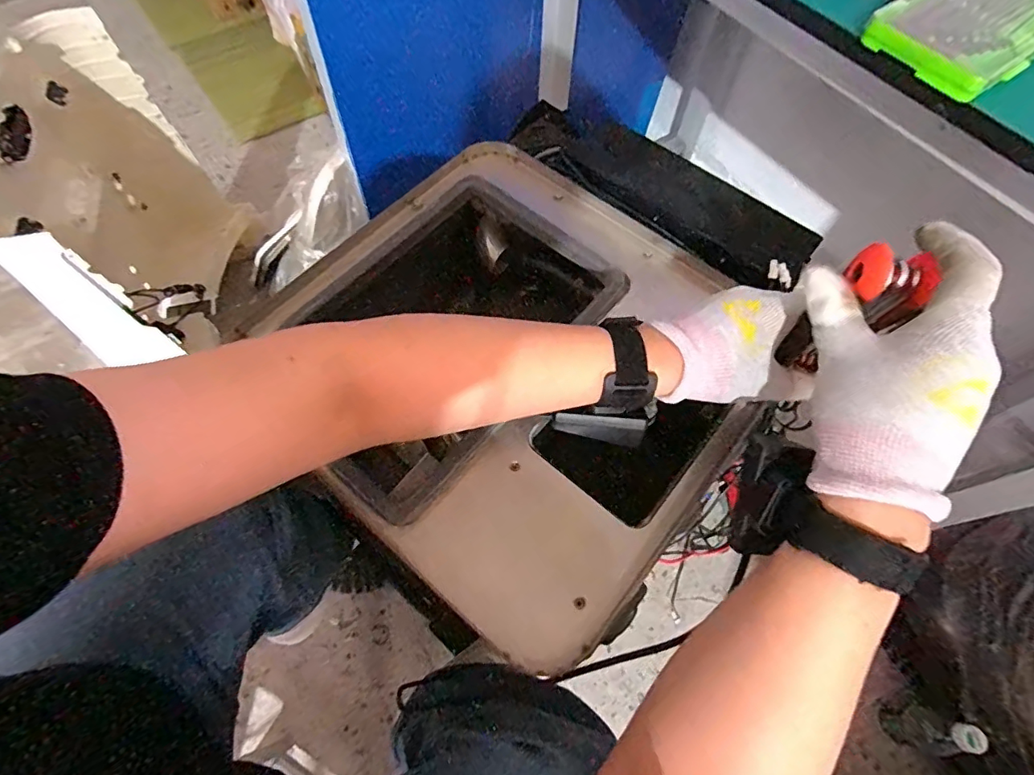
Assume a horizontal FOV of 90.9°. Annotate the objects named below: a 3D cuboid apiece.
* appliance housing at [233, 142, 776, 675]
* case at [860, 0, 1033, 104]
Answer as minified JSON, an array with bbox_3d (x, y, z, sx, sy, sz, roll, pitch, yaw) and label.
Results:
[{"bbox_3d":[-0.004,-0.026,0.458,0.390,0.098,0.377,37,69,15],"label":"appliance housing"},{"bbox_3d":[0.372,-0.291,0.399,0.186,0.021,0.098,-32,69,-15],"label":"case"}]

